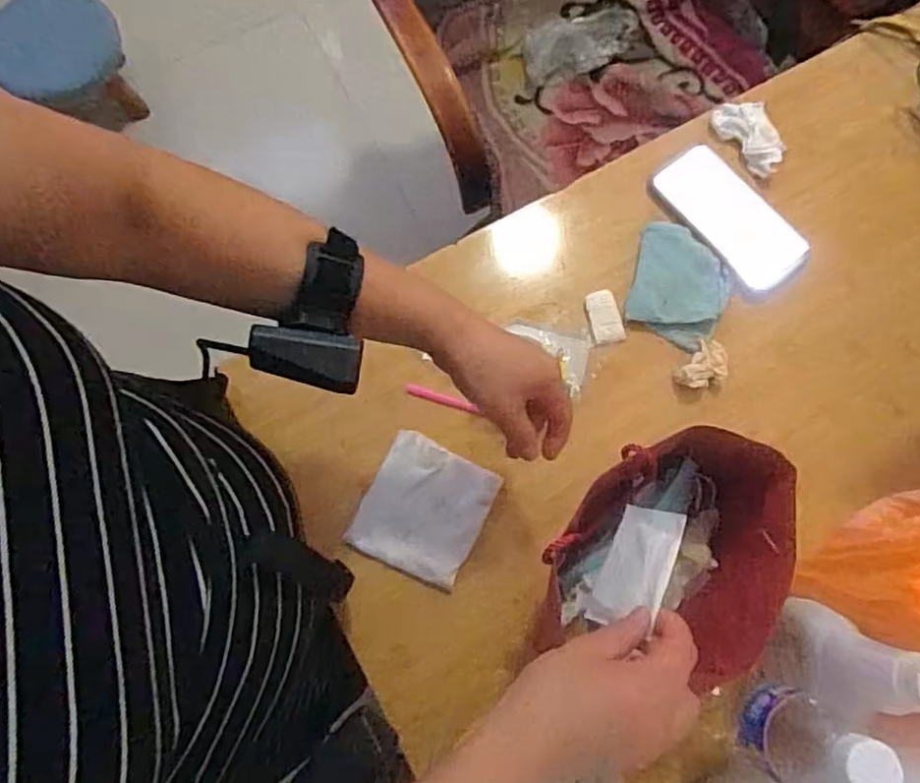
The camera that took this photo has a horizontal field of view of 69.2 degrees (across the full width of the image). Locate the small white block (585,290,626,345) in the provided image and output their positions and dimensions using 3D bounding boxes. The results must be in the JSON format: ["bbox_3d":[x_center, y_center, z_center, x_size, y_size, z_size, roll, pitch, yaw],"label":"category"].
[{"bbox_3d":[0.143,-0.073,0.663,0.033,0.014,0.053,-14,71,-6],"label":"small white block"}]

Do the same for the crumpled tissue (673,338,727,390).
[{"bbox_3d":[0.240,-0.023,0.651,0.038,0.020,0.057,37,74,11],"label":"crumpled tissue"}]

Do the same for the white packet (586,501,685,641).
[{"bbox_3d":[0.118,0.116,0.443,0.004,0.052,0.083,37,67,-28],"label":"white packet"}]

